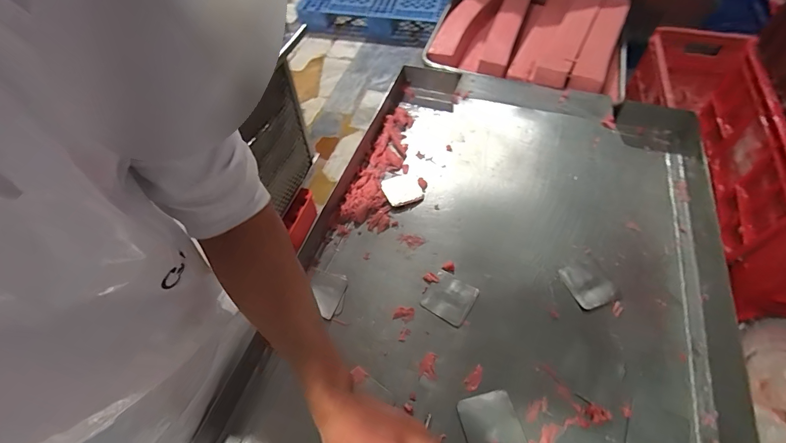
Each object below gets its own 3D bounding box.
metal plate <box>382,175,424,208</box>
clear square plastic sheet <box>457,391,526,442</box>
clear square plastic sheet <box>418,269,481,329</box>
[{"bbox_3d":[0.022,-0.069,0.835,0.081,0.009,0.087,-20,56,-12],"label":"metal plate"},{"bbox_3d":[0.151,0.313,0.570,0.087,0.004,0.087,-9,50,-9],"label":"clear square plastic sheet"},{"bbox_3d":[0.105,0.141,0.691,0.084,0.005,0.082,27,60,20],"label":"clear square plastic sheet"}]

